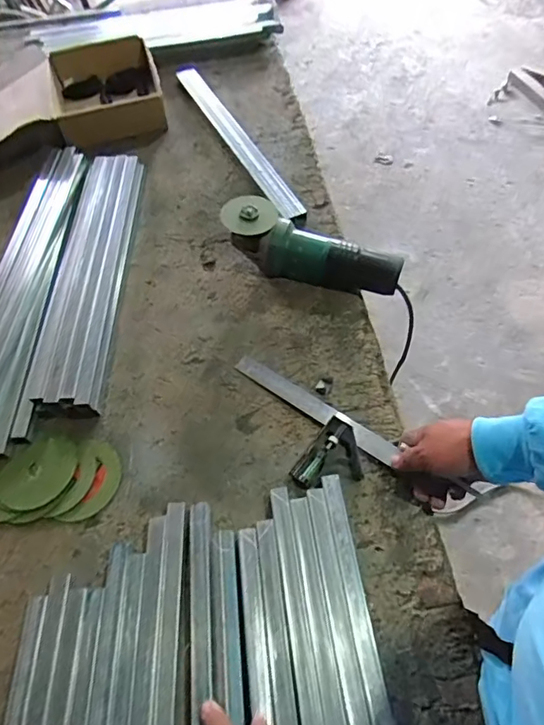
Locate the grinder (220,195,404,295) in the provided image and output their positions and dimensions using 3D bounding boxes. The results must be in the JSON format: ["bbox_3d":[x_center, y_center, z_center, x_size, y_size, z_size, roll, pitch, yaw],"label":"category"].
[{"bbox_3d":[0.061,-0.172,0.740,0.269,0.096,0.075,15,60,13],"label":"grinder"}]

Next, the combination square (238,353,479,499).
[{"bbox_3d":[0.066,0.096,0.603,0.327,0.017,0.113,35,67,28],"label":"combination square"}]

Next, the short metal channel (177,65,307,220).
[{"bbox_3d":[-0.077,-0.441,0.951,0.044,0.030,0.526,-24,60,-11],"label":"short metal channel"}]

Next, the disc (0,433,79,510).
[{"bbox_3d":[-0.293,0.136,0.615,0.087,0.004,0.099,35,62,16],"label":"disc"}]

